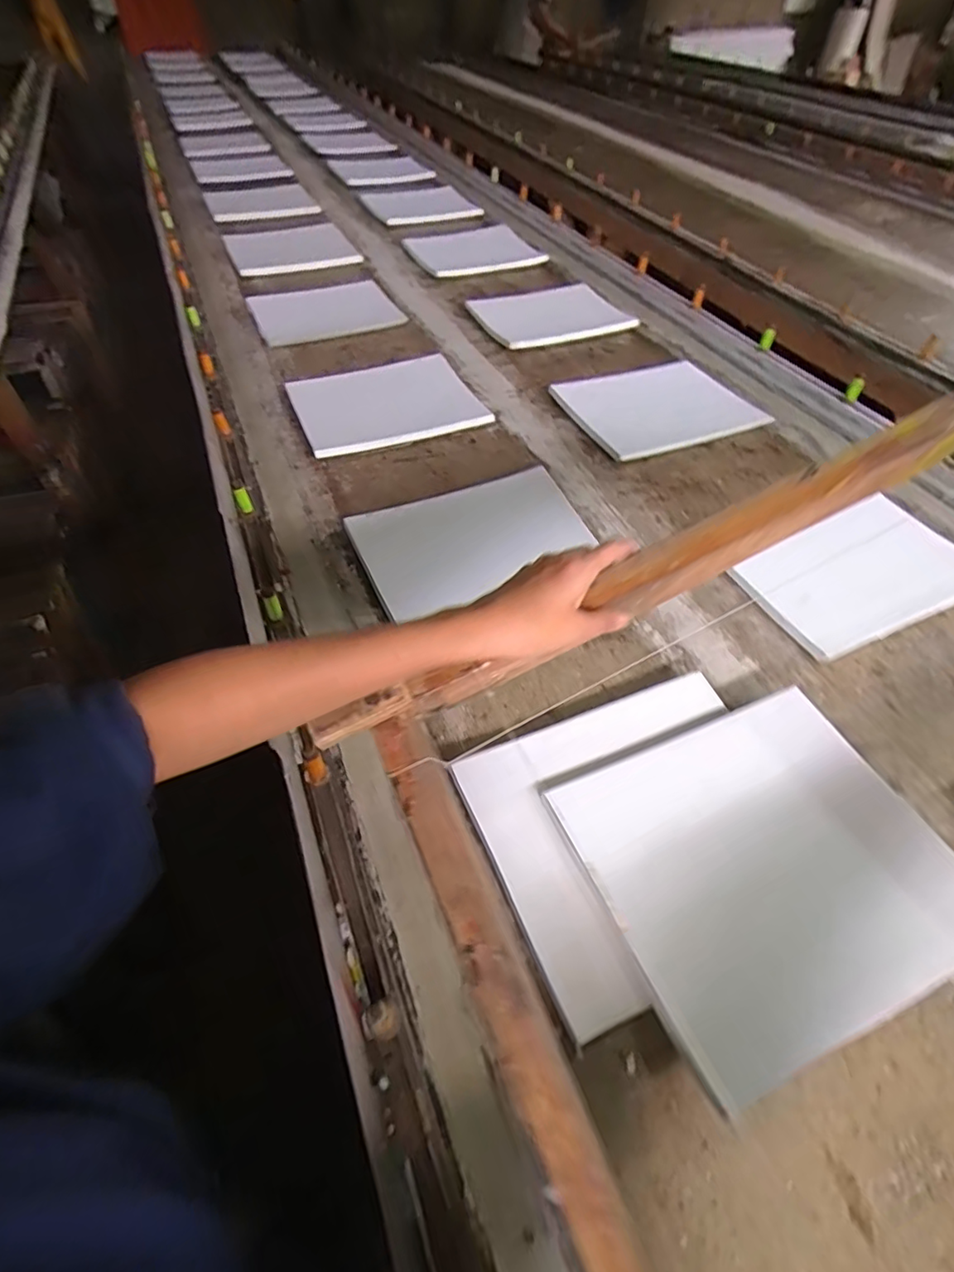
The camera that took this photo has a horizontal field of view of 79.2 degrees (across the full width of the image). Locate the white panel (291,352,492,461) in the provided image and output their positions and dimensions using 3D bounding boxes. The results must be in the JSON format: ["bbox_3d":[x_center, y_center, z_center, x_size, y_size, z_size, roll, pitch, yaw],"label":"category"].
[{"bbox_3d":[-0.147,-0.371,0.906,0.267,0.023,0.238,-19,54,-16],"label":"white panel"}]

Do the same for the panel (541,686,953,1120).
[{"bbox_3d":[0.220,0.172,0.446,0.248,0.018,0.228,-24,54,-8],"label":"panel"}]

